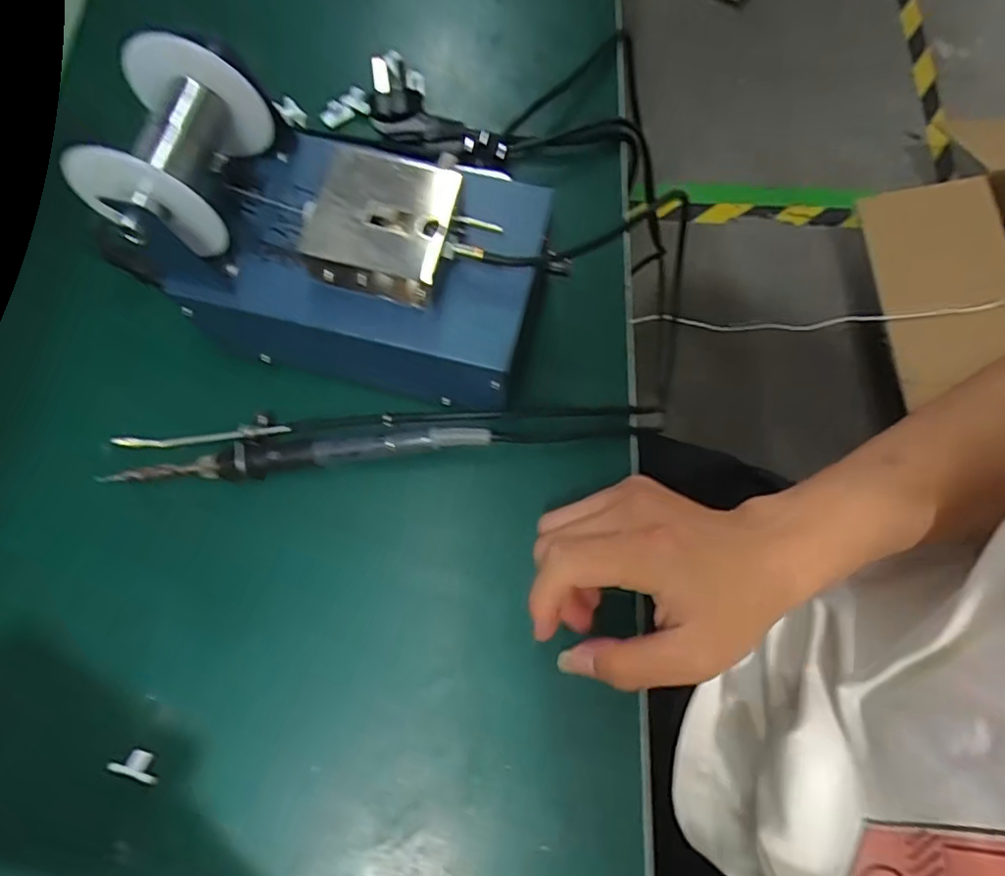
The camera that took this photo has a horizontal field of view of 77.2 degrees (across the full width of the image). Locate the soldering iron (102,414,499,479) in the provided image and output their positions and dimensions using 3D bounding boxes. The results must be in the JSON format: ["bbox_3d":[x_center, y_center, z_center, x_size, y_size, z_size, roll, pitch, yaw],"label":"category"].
[{"bbox_3d":[-0.112,0.005,0.346,0.203,0.013,0.035,1,71,0],"label":"soldering iron"}]

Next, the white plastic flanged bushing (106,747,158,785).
[{"bbox_3d":[-0.178,0.158,0.306,0.023,0.008,0.011,21,74,7],"label":"white plastic flanged bushing"}]

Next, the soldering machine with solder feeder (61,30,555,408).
[{"bbox_3d":[-0.082,-0.100,0.324,0.203,0.121,0.111,14,72,5],"label":"soldering machine with solder feeder"}]

